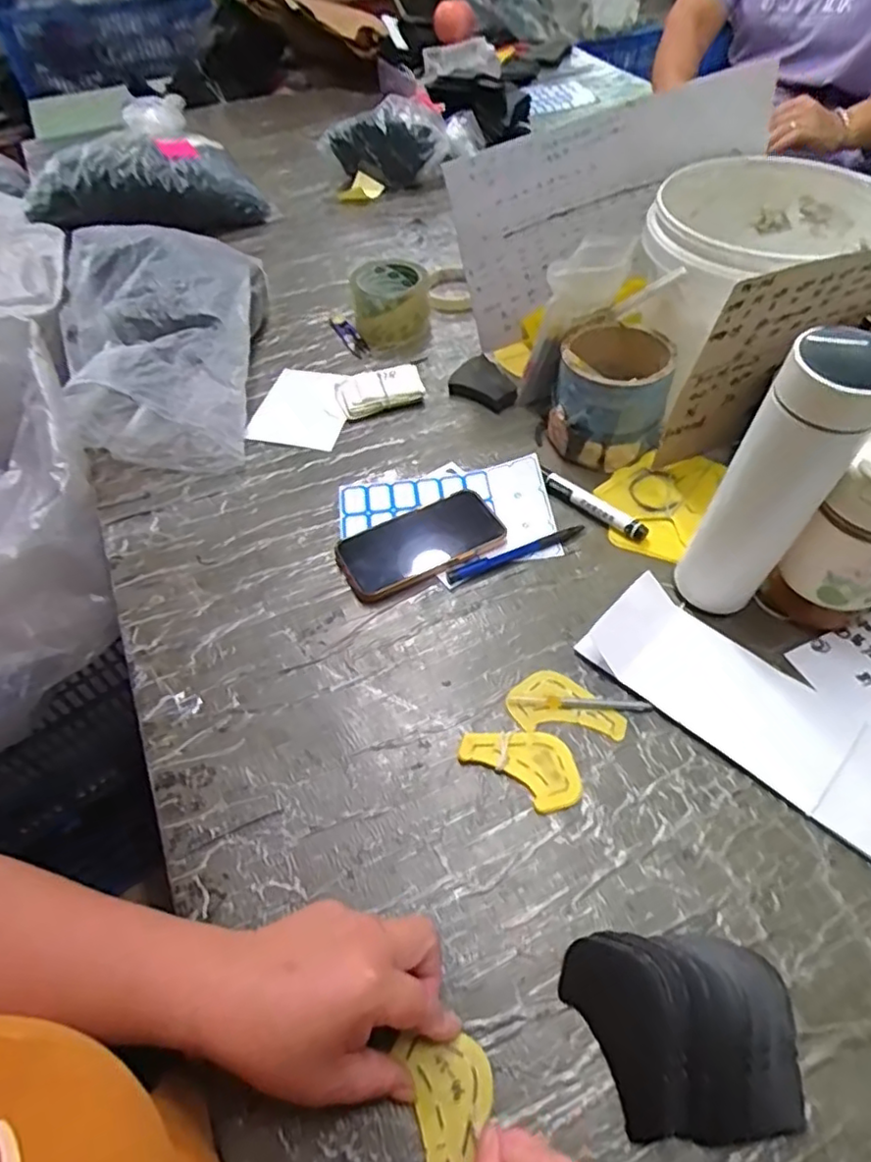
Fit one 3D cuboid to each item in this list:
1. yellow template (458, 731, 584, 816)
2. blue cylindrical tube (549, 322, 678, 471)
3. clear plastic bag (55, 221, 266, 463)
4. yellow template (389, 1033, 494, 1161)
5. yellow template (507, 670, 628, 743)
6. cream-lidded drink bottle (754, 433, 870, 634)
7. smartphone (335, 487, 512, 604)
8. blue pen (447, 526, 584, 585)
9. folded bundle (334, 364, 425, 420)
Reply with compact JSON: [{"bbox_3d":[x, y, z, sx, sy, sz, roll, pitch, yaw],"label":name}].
[{"bbox_3d":[0.065,0.128,0.457,0.085,0.006,0.051,28,57,22],"label":"yellow template"},{"bbox_3d":[0.175,-0.182,0.639,0.105,0.097,0.105,0,51,1],"label":"blue cylindrical tube"},{"bbox_3d":[-0.300,-0.278,0.710,0.183,0.124,0.313,-6,51,-4],"label":"clear plastic bag"},{"bbox_3d":[0.009,0.279,0.336,0.047,0.004,0.073,-14,52,-10],"label":"yellow template"},{"bbox_3d":[0.100,0.092,0.489,0.085,0.004,0.052,4,51,4],"label":"yellow template"},{"bbox_3d":[0.318,-0.029,0.481,0.075,0.163,0.070,-37,59,-26],"label":"cream-lidded drink bottle"},{"bbox_3d":[-0.014,-0.037,0.584,0.148,0.014,0.082,-23,54,-17],"label":"smartphone"},{"bbox_3d":[0.073,-0.025,0.577,0.135,0.005,0.015,-20,53,-15],"label":"blue pen"},{"bbox_3d":[-0.064,-0.217,0.728,0.097,0.022,0.056,-18,53,-13],"label":"folded bundle"}]

